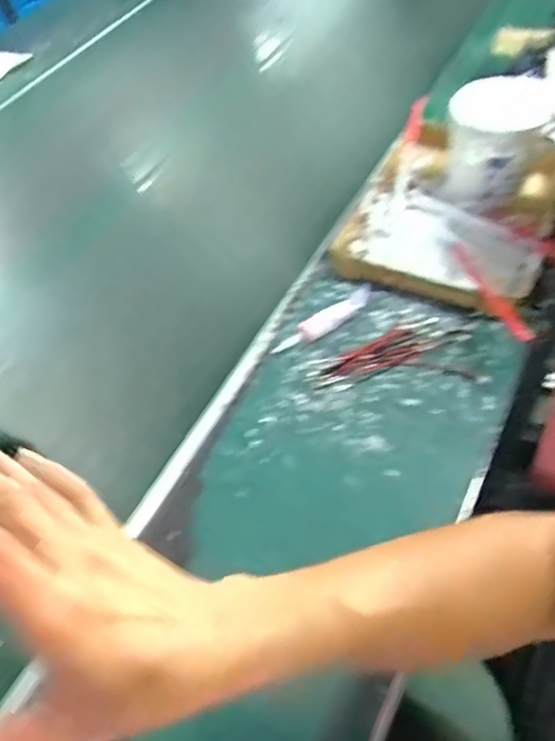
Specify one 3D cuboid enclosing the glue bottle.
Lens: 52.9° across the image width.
[{"bbox_3d":[0.058,-0.060,0.660,0.145,0.022,0.024,-34,56,-16],"label":"glue bottle"}]

